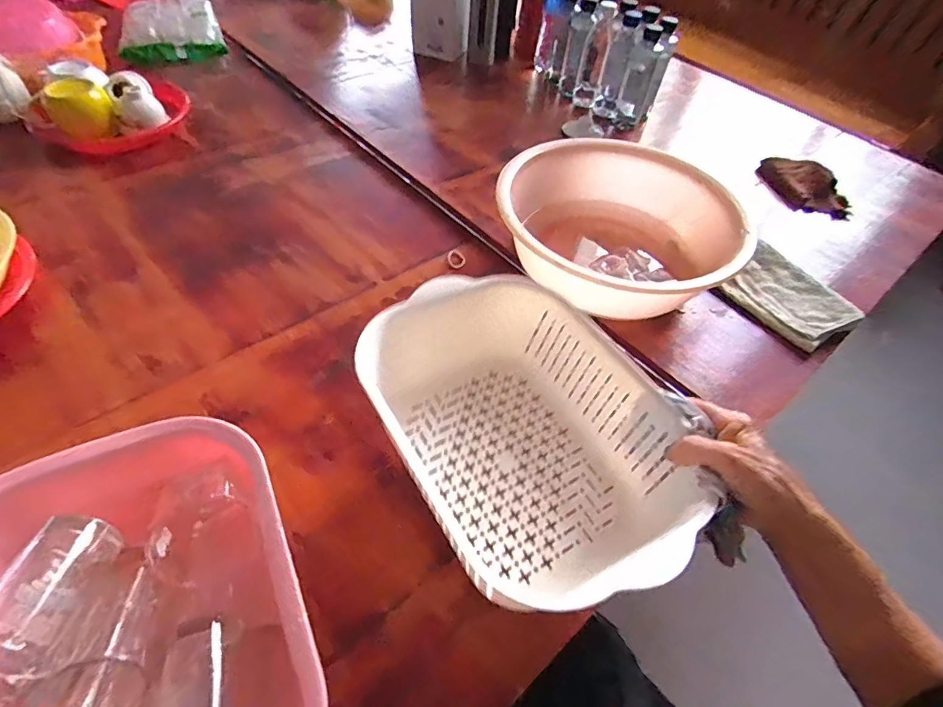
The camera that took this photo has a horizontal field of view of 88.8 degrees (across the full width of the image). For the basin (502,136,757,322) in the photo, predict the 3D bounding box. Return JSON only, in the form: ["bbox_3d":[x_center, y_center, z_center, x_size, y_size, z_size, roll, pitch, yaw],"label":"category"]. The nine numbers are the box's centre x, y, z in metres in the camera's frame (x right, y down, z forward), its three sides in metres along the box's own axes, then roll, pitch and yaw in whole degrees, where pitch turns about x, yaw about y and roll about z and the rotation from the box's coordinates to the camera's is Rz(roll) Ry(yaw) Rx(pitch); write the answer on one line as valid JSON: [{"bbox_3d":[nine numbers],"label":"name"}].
[{"bbox_3d":[0.192,-0.166,0.655,0.305,0.143,0.305,2,52,-2],"label":"basin"}]

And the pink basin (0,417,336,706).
[{"bbox_3d":[-0.239,0.202,0.331,0.238,0.133,0.306,-23,57,-20],"label":"pink basin"}]

